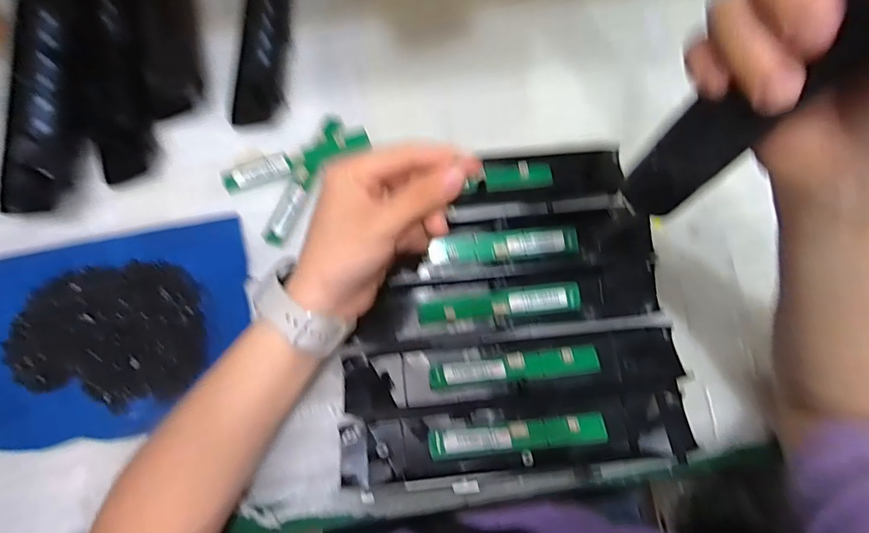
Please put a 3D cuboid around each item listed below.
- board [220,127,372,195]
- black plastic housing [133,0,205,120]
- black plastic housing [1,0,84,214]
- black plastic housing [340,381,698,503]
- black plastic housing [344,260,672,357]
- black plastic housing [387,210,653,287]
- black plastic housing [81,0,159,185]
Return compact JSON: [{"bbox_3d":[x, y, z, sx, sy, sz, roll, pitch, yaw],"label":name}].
[{"bbox_3d":[-0.128,-0.099,0.434,0.138,0.010,0.031,-17,73,-7],"label":"board"},{"bbox_3d":[-0.271,-0.270,0.471,0.053,0.029,0.270,-13,73,-6],"label":"black plastic housing"},{"bbox_3d":[-0.352,-0.179,0.429,0.060,0.048,0.279,-8,73,-4],"label":"black plastic housing"},{"bbox_3d":[0.066,0.138,0.357,0.269,0.019,0.062,-5,72,-3],"label":"black plastic housing"},{"bbox_3d":[0.062,0.036,0.400,0.261,0.016,0.055,-5,72,-3],"label":"black plastic housing"},{"bbox_3d":[0.078,-0.018,0.407,0.225,0.017,0.050,-4,72,-3],"label":"black plastic housing"},{"bbox_3d":[-0.306,-0.226,0.449,0.050,0.034,0.295,-11,73,-5],"label":"black plastic housing"}]

